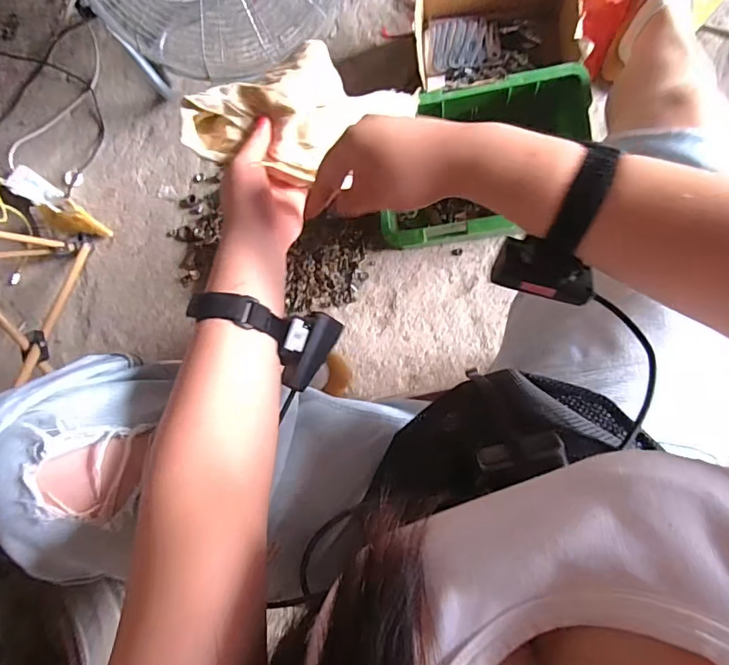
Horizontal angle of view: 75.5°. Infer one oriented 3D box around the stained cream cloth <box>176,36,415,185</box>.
[{"bbox_3d":[-0.057,-0.211,0.447,0.222,0.056,0.114,-14,85,-8],"label":"stained cream cloth"}]

